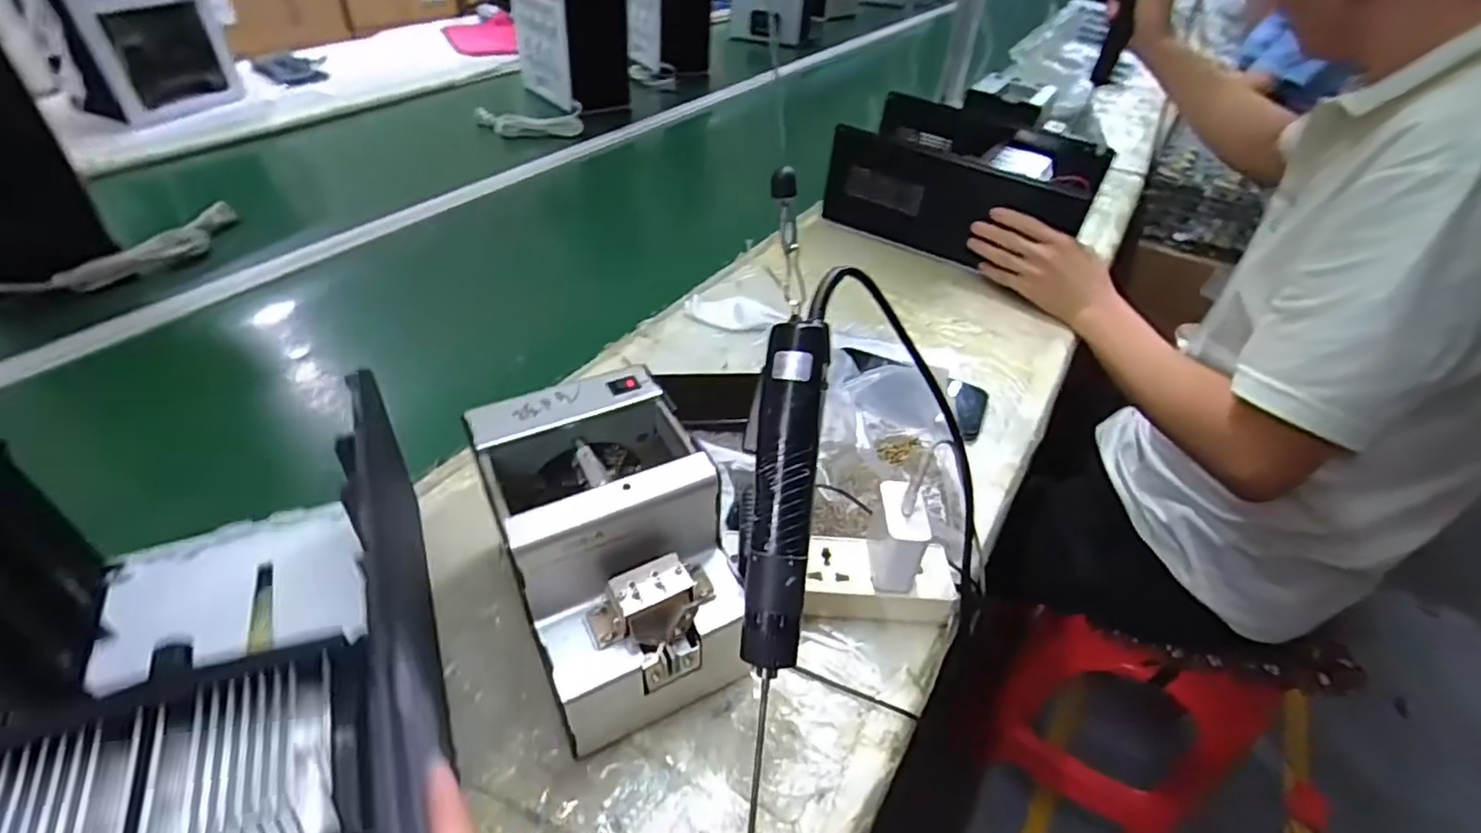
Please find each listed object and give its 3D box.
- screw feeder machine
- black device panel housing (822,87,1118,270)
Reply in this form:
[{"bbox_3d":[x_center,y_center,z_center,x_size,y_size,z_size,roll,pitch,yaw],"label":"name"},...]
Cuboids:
[{"bbox_3d":[-0.079,0.087,0.430,0.139,0.140,0.187,-17,47,-24],"label":"screw feeder machine"},{"bbox_3d":[0.337,-0.352,0.966,0.328,0.140,0.330,27,46,22],"label":"black device panel housing"}]

